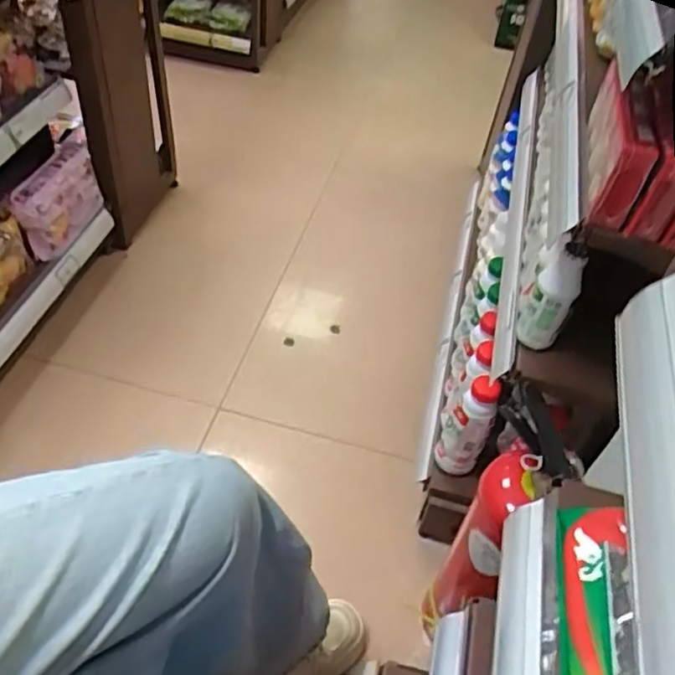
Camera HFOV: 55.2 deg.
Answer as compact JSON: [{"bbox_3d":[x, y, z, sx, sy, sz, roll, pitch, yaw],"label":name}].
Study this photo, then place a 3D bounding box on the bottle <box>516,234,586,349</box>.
[{"bbox_3d":[0.257,-0.053,0.787,0.059,0.136,0.051,24,49,14],"label":"bottle"}]

